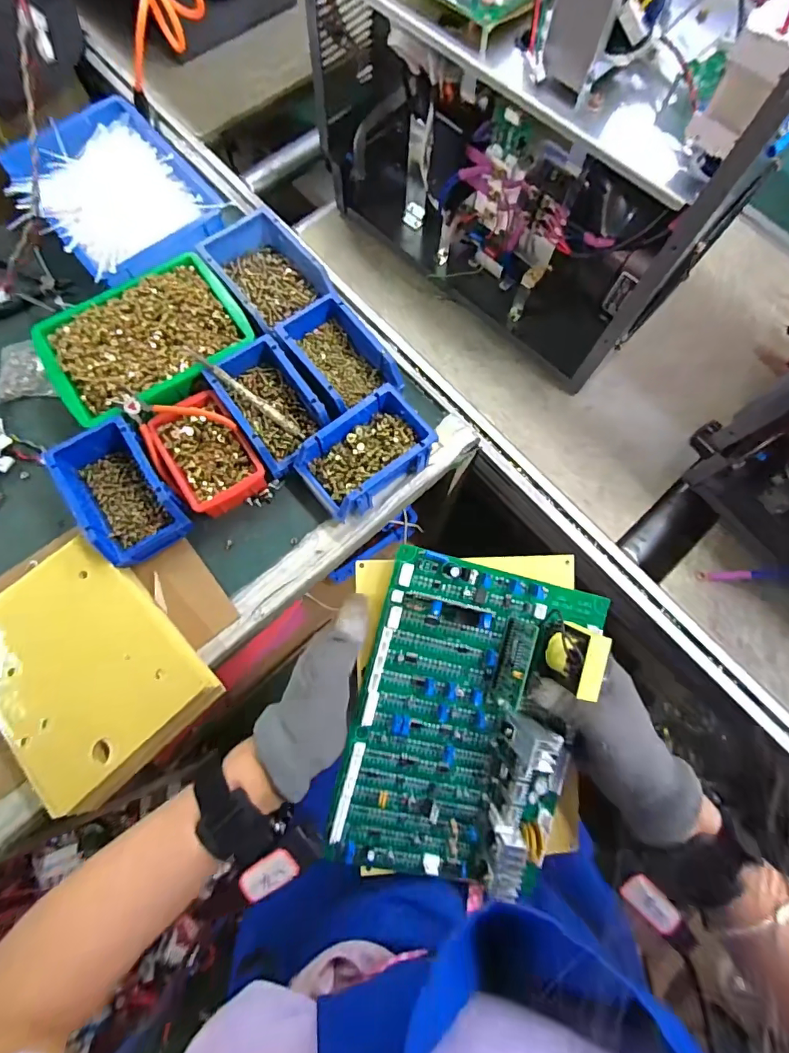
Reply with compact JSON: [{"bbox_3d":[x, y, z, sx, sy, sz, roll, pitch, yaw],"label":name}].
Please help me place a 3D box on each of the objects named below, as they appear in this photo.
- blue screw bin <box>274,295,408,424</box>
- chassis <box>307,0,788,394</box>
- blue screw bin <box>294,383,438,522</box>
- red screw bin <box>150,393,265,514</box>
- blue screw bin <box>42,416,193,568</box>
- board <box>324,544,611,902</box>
[{"bbox_3d":[-0.079,-0.225,0.652,0.113,0.083,0.171,-36,79,-11],"label":"blue screw bin"},{"bbox_3d":[0.150,-0.519,0.561,0.568,0.427,0.259,44,78,9],"label":"chassis"},{"bbox_3d":[-0.038,-0.092,0.603,0.159,0.064,0.106,-38,79,-11],"label":"blue screw bin"},{"bbox_3d":[-0.244,-0.095,0.612,0.098,0.046,0.151,-32,78,-10],"label":"red screw bin"},{"bbox_3d":[-0.340,-0.044,0.585,0.102,0.073,0.173,-33,78,-10],"label":"blue screw bin"},{"bbox_3d":[0.059,0.148,0.337,0.167,0.049,0.234,16,88,-6],"label":"board"}]

